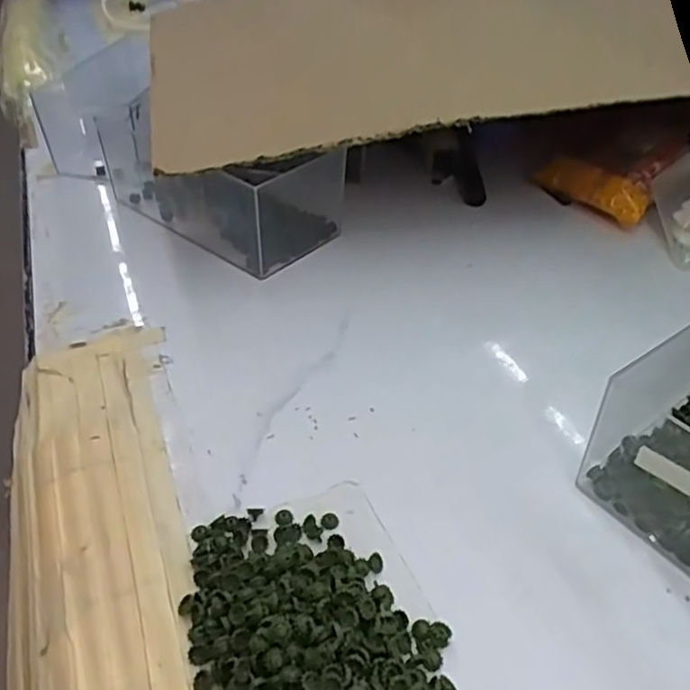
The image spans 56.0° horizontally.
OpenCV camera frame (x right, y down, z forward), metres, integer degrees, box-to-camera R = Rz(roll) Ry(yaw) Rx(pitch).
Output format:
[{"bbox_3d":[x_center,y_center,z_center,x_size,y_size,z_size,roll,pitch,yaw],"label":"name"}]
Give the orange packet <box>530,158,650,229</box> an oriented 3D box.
[{"bbox_3d":[0.203,-0.129,0.534,0.095,0.036,0.022,40,15,36],"label":"orange packet"}]

